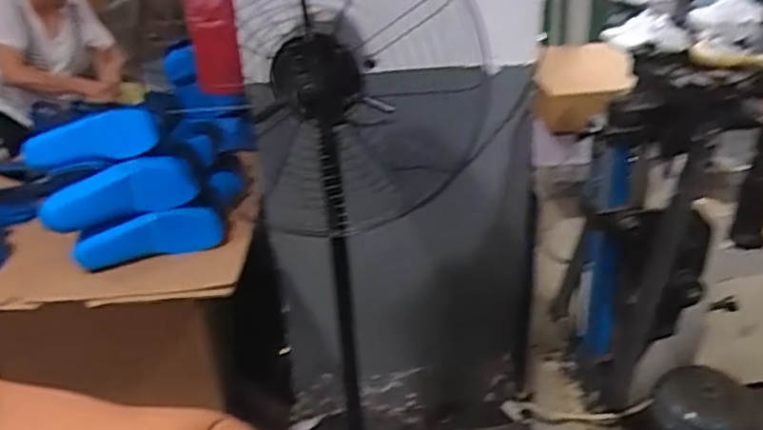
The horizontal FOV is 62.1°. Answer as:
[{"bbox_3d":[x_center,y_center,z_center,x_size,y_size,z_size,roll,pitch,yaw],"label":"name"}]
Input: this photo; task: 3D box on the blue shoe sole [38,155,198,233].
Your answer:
[{"bbox_3d":[-0.559,-0.044,1.344,0.329,0.117,0.032,-15,-13,2],"label":"blue shoe sole"}]

